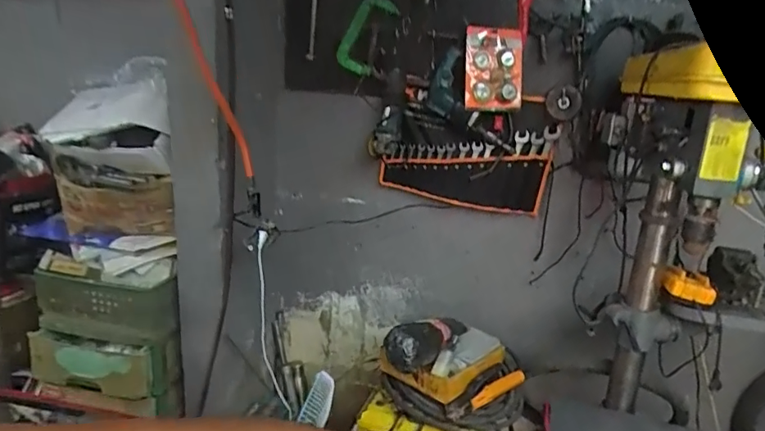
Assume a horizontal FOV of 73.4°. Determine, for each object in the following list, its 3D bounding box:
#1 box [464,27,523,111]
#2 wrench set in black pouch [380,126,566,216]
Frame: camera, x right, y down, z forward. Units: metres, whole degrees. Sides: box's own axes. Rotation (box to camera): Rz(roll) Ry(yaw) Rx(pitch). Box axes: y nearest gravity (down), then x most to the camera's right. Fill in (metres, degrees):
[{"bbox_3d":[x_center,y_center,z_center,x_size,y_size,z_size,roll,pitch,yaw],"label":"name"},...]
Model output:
[{"bbox_3d":[0.308,-0.399,1.414,0.167,0.222,0.027,-3,17,-8],"label":"box"},{"bbox_3d":[0.255,-0.115,1.582,0.514,0.251,0.035,-3,28,18],"label":"wrench set in black pouch"}]

